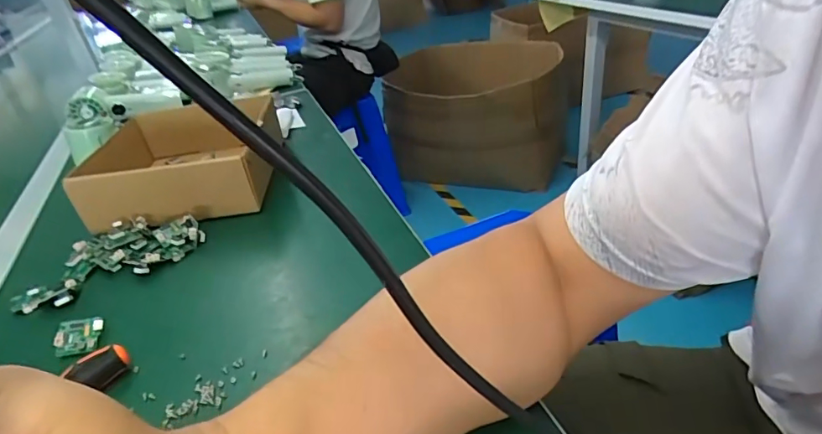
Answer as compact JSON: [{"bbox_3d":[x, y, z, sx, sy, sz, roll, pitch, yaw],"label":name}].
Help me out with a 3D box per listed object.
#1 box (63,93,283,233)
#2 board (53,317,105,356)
[{"bbox_3d":[-0.271,-0.083,0.604,0.184,0.064,0.218,-9,33,-1],"label":"box"},{"bbox_3d":[-0.269,0.097,0.395,0.033,0.004,0.028,-4,66,-10],"label":"board"}]

